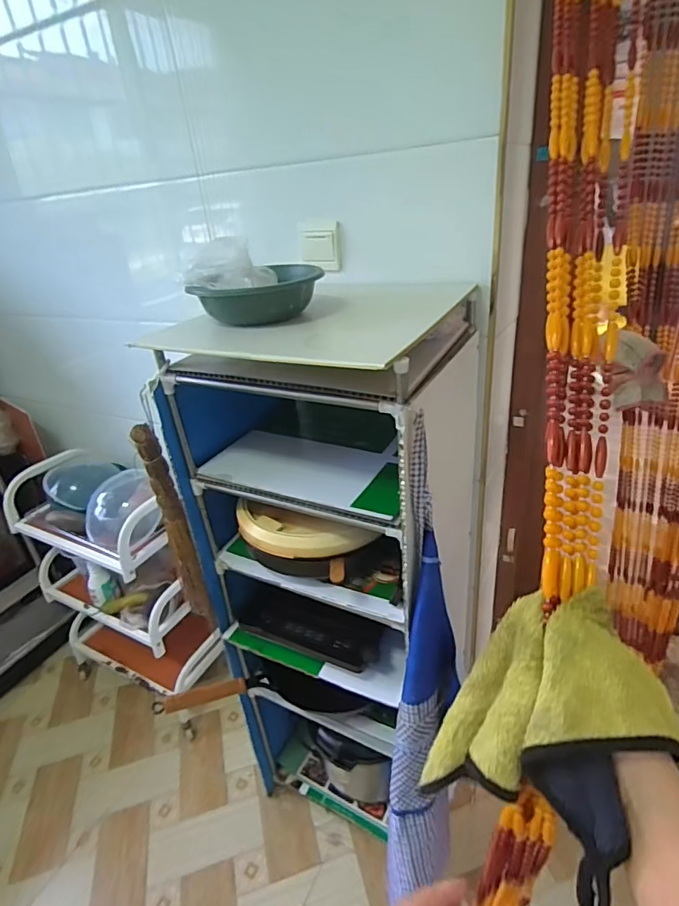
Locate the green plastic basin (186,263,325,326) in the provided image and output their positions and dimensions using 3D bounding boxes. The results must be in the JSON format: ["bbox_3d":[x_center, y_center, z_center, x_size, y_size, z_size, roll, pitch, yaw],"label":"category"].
[{"bbox_3d":[-0.129,-0.259,0.792,0.190,0.058,0.190,-4,29,2],"label":"green plastic basin"}]

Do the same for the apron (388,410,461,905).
[{"bbox_3d":[0.113,0.365,0.702,0.104,0.787,0.172,5,30,18],"label":"apron"}]

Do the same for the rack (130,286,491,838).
[{"bbox_3d":[0.027,0.328,1.075,0.450,1.229,0.416,9,32,25],"label":"rack"}]

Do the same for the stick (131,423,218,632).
[{"bbox_3d":[-0.301,0.154,0.905,0.041,0.457,0.033,-26,35,-33],"label":"stick"}]

